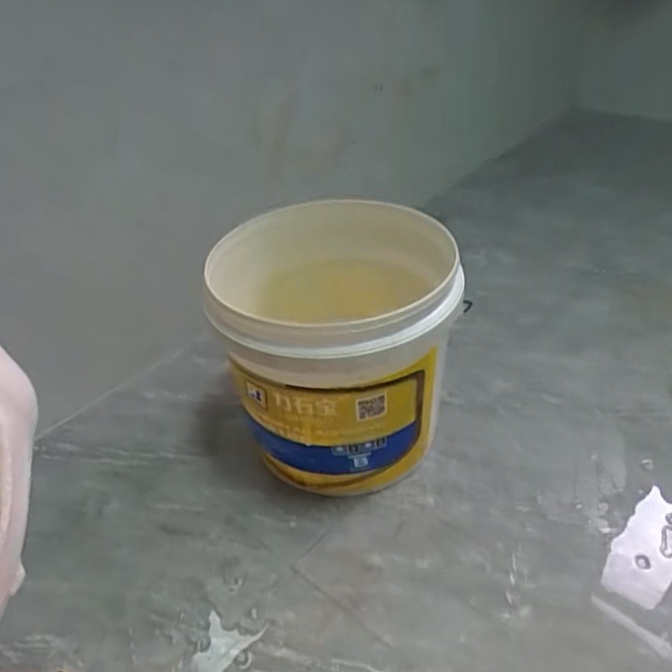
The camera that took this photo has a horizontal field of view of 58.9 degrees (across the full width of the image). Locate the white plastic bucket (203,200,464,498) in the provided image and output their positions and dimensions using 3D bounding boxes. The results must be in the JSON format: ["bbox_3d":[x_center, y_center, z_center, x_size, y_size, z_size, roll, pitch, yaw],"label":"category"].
[{"bbox_3d":[0.010,0.016,0.668,0.227,0.244,0.245,-3,37,3],"label":"white plastic bucket"}]

